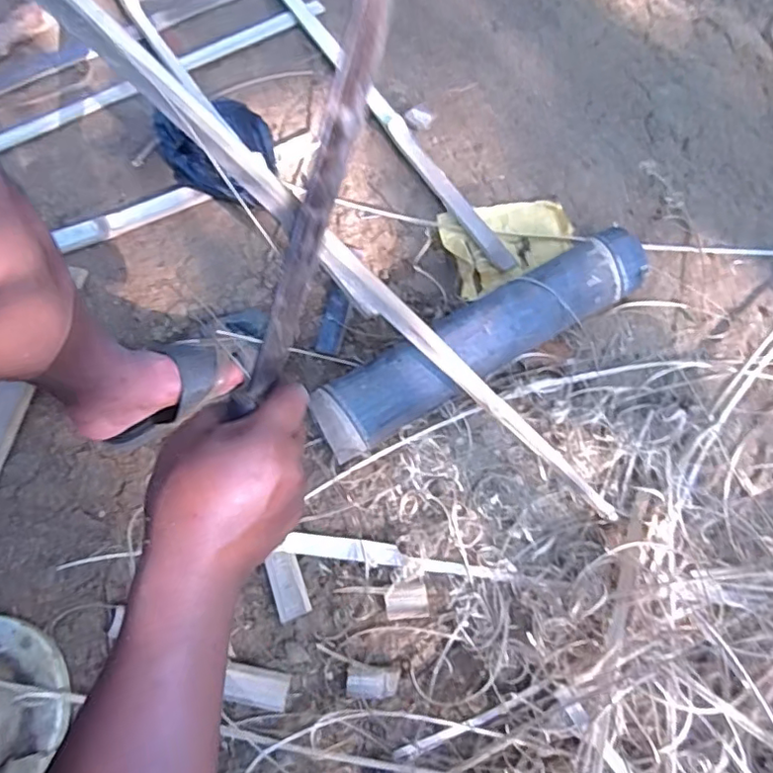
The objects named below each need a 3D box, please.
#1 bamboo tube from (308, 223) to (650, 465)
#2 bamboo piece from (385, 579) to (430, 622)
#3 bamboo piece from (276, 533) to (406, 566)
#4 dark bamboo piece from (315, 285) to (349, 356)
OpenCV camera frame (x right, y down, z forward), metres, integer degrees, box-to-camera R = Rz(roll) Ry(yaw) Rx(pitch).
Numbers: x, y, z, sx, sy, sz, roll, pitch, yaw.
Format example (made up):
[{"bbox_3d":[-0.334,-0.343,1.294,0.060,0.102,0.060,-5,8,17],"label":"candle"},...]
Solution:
[{"bbox_3d":[0.124,-0.058,0.740,0.472,0.091,0.093,-31,72,-9],"label":"bamboo tube"},{"bbox_3d":[0.024,0.249,0.670,0.048,0.014,0.040,-8,70,-1],"label":"bamboo piece"},{"bbox_3d":[-0.050,0.194,0.687,0.144,0.007,0.025,5,70,3],"label":"bamboo piece"},{"bbox_3d":[-0.073,-0.088,0.794,0.031,0.009,0.093,12,83,2],"label":"dark bamboo piece"}]

